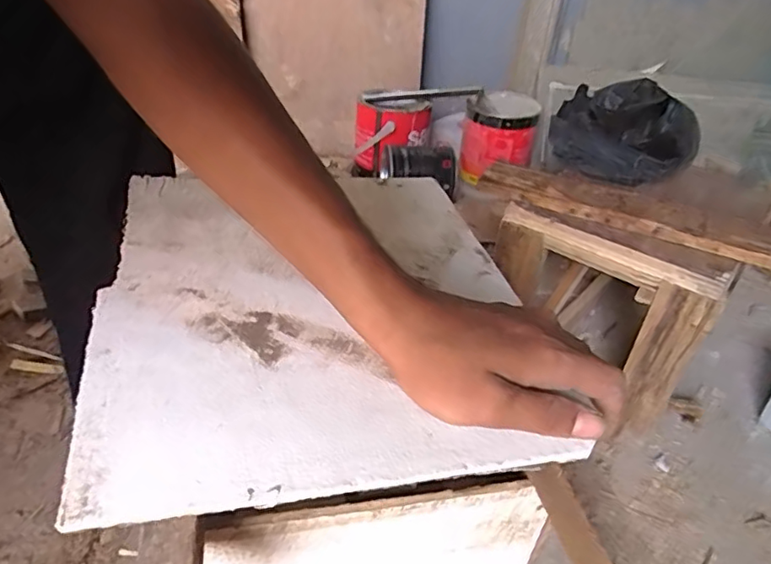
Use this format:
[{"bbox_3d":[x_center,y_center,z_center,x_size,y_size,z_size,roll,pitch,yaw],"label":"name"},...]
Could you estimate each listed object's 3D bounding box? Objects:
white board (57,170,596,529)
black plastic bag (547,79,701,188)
[{"bbox_3d":[-0.042,0.004,0.373,0.254,0.013,0.305,0,34,-16],"label":"white board"},{"bbox_3d":[0.313,-0.205,0.745,0.175,0.071,0.211,20,36,21],"label":"black plastic bag"}]

